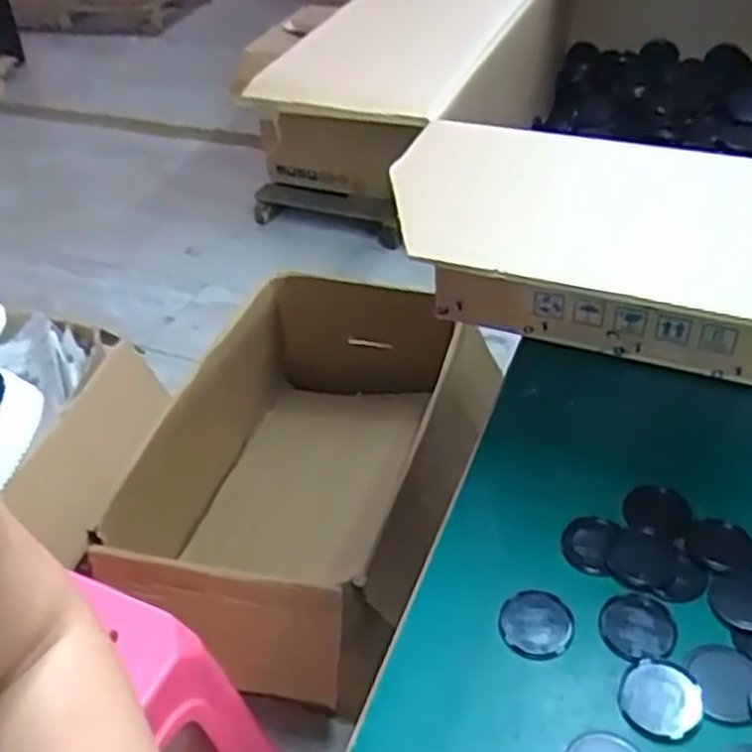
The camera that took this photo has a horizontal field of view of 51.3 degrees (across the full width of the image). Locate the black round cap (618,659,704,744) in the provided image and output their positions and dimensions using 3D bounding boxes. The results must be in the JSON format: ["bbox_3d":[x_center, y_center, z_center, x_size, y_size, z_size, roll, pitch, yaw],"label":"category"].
[{"bbox_3d":[0.182,0.206,0.499,0.048,0.008,0.052,-15,35,11],"label":"black round cap"}]

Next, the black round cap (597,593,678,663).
[{"bbox_3d":[0.180,0.174,0.541,0.049,0.004,0.047,-3,42,3],"label":"black round cap"}]

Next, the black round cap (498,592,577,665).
[{"bbox_3d":[0.112,0.174,0.546,0.051,0.004,0.049,-3,42,3],"label":"black round cap"}]

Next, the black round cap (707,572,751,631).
[{"bbox_3d":[0.260,0.157,0.544,0.051,0.004,0.044,-3,42,3],"label":"black round cap"}]

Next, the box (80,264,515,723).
[{"bbox_3d":[-0.118,0.146,1.300,0.539,0.285,0.705,14,46,20],"label":"box"}]

